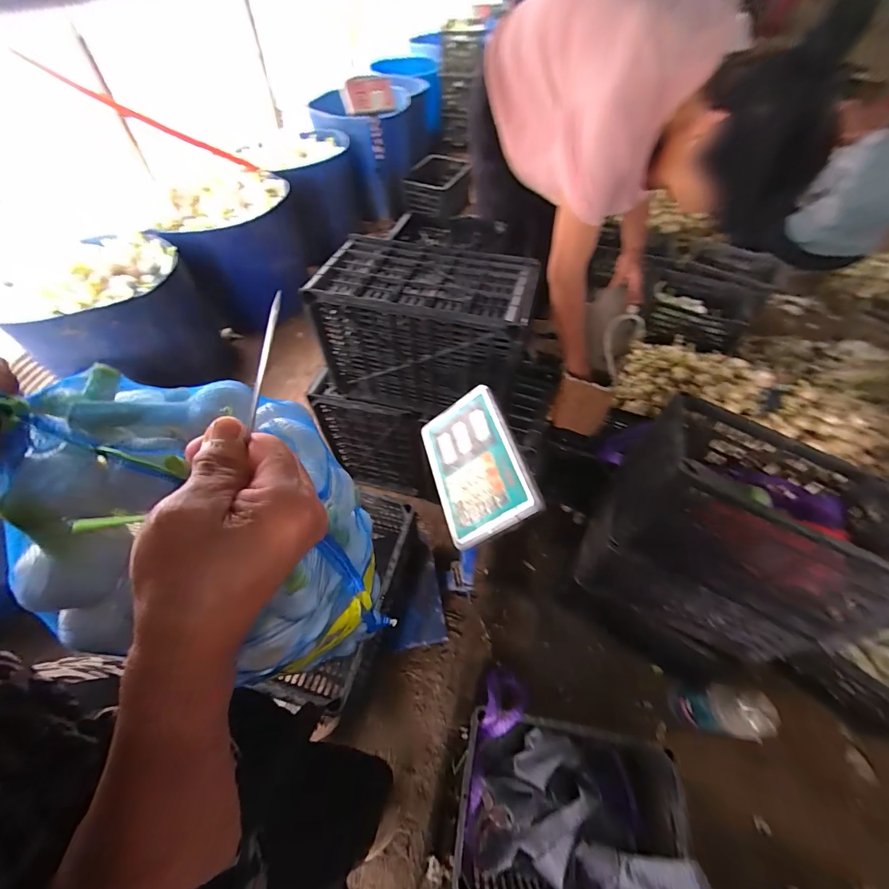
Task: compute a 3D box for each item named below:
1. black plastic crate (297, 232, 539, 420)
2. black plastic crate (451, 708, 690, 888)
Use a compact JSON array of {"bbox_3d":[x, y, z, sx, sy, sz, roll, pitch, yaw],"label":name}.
[{"bbox_3d":[-0.049,-0.254,0.857,0.422,0.294,0.227,15,55,5],"label":"black plastic crate"},{"bbox_3d":[0.271,0.810,0.840,0.478,0.224,0.293,11,54,2],"label":"black plastic crate"}]

